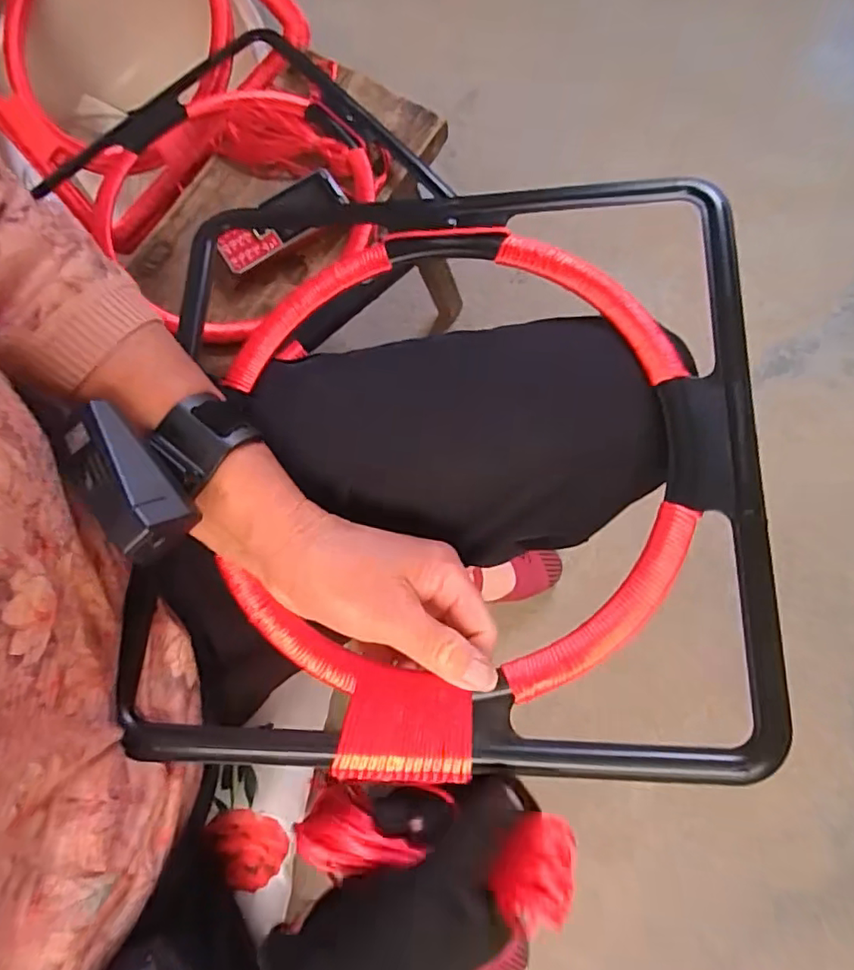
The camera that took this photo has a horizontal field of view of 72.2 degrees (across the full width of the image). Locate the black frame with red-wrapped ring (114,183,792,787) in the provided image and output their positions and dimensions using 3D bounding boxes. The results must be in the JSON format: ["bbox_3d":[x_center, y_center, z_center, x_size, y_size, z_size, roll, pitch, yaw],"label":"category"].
[{"bbox_3d":[0.010,-0.017,0.321,0.324,0.032,0.328,2,76,2],"label":"black frame with red-wrapped ring"}]

